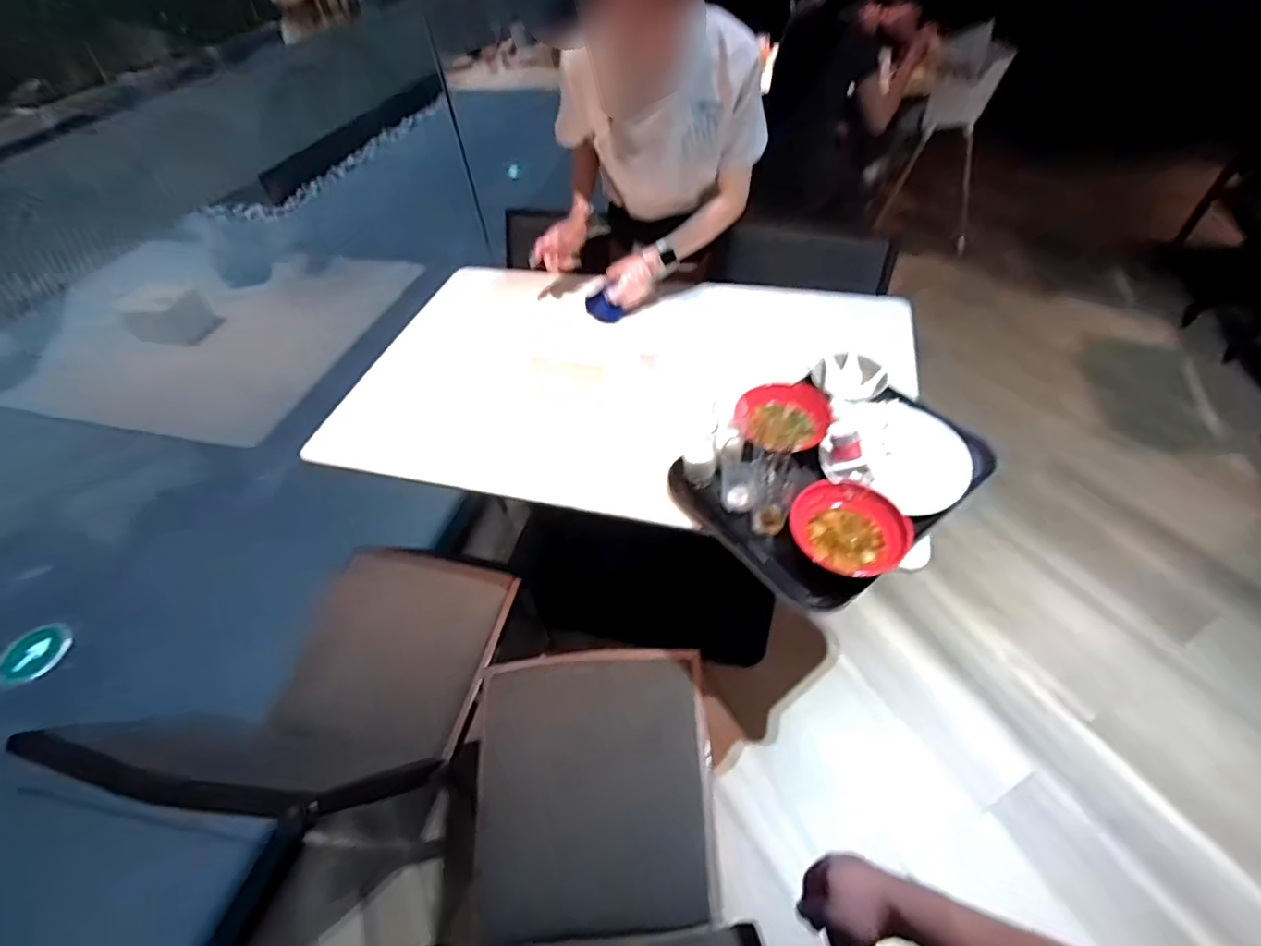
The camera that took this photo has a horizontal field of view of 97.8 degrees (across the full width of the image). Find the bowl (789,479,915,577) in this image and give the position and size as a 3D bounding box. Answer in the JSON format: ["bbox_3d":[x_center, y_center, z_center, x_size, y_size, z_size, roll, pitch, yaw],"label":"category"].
[{"bbox_3d":[0.336,0.087,0.853,0.166,0.058,0.163,-3,50,3],"label":"bowl"}]

